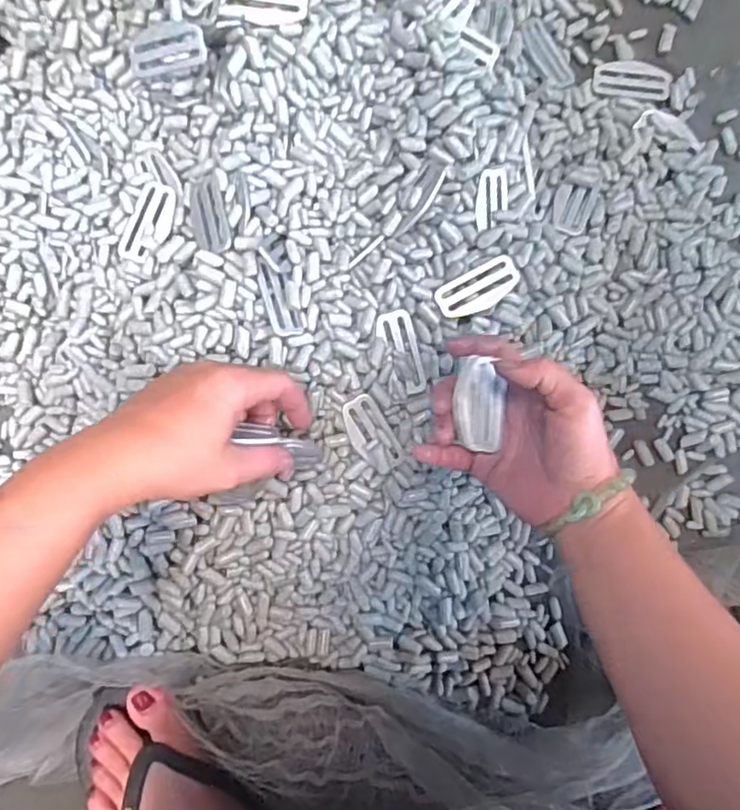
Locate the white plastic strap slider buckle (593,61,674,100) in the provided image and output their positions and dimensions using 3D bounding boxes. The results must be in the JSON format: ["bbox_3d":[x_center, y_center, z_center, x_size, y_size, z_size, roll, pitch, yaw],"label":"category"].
[{"bbox_3d":[0.207,-0.258,0.474,0.061,0.007,0.029,7,89,-2],"label":"white plastic strap slider buckle"}]

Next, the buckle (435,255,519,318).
[{"bbox_3d":[0.076,-0.081,0.421,0.059,0.004,0.028,-30,80,1],"label":"buckle"}]

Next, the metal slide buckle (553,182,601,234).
[{"bbox_3d":[0.154,-0.149,0.453,0.029,0.004,0.042,15,78,3],"label":"metal slide buckle"}]

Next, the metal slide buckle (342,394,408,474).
[{"bbox_3d":[0.003,0.022,0.424,0.027,0.012,0.063,-32,107,-1],"label":"metal slide buckle"}]

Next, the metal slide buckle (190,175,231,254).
[{"bbox_3d":[-0.112,-0.132,0.415,0.027,0.004,0.061,-18,75,21],"label":"metal slide buckle"}]

